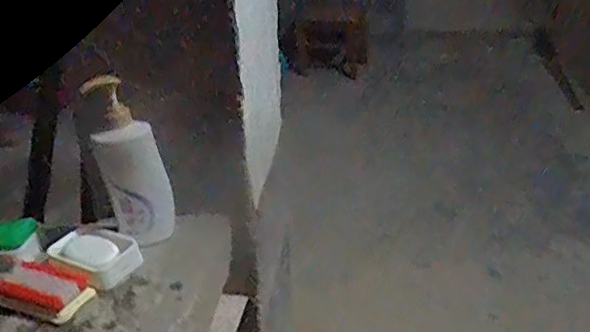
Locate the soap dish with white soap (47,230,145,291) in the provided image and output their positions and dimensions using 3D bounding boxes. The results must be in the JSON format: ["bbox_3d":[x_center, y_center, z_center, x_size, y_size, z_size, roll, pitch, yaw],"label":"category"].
[{"bbox_3d":[-0.278,0.124,0.840,0.124,0.028,0.077,16,33,32],"label":"soap dish with white soap"}]

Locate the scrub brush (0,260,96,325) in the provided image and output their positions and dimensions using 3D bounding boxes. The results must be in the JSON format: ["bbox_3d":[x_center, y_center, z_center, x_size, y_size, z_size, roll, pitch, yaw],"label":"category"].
[{"bbox_3d":[-0.332,0.163,0.794,0.138,0.023,0.077,12,31,27],"label":"scrub brush"}]

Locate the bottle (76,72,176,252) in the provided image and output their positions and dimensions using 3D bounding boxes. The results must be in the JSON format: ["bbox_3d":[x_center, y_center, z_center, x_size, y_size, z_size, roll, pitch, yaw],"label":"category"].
[{"bbox_3d":[-0.230,-0.005,0.853,0.095,0.238,0.082,-9,28,-12],"label":"bottle"}]

